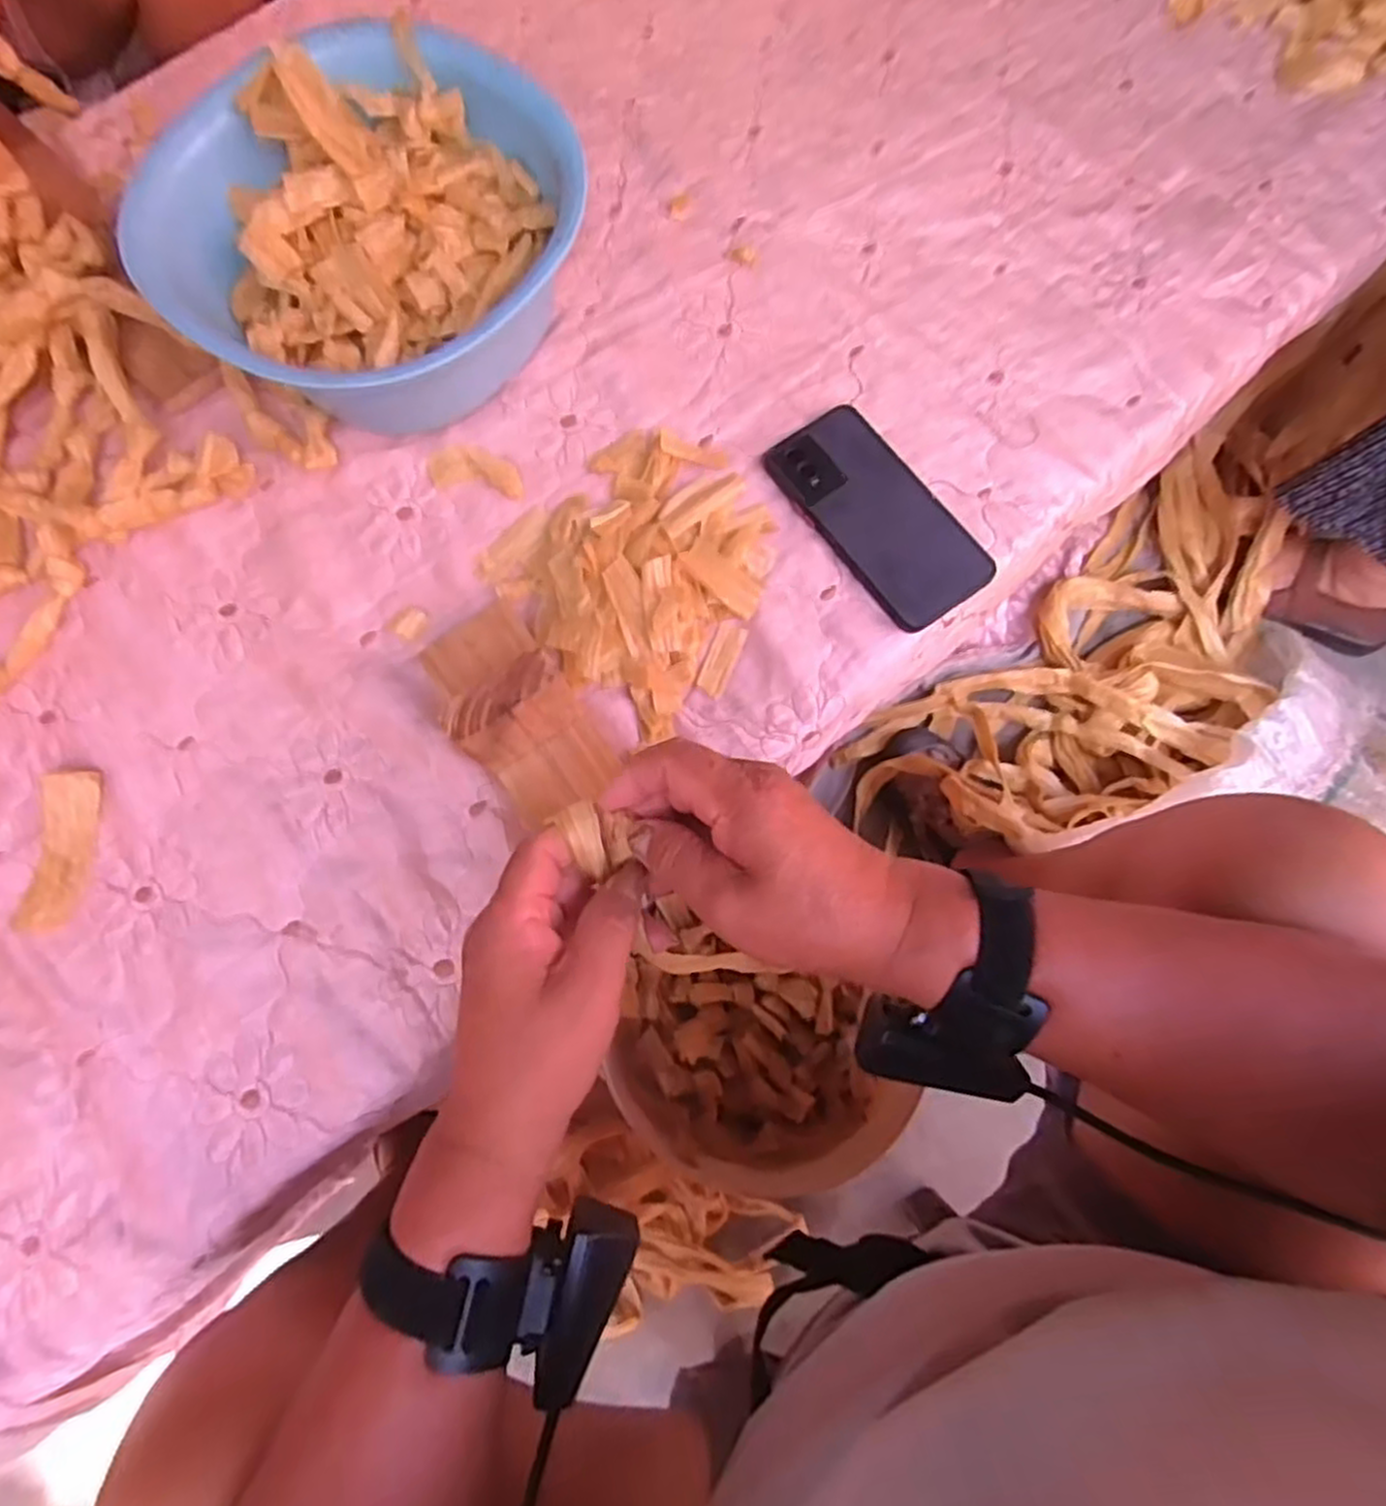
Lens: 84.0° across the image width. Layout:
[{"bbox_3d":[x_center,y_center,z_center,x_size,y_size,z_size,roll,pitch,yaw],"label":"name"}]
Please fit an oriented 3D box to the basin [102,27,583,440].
[{"bbox_3d":[-0.214,-0.343,0.527,0.269,0.111,0.242,-39,79,-8],"label":"basin"}]

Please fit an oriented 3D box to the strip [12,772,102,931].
[{"bbox_3d":[-0.392,0.060,0.478,0.032,0.018,0.097,5,77,2],"label":"strip"}]

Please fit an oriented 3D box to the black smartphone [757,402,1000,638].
[{"bbox_3d":[0.127,-0.165,0.527,0.080,0.011,0.165,-35,79,-7],"label":"black smartphone"}]

